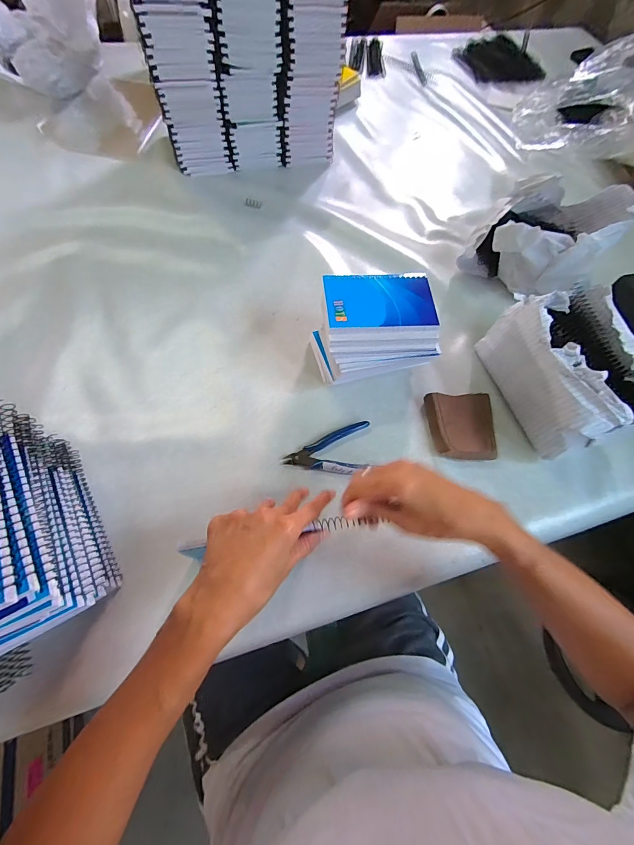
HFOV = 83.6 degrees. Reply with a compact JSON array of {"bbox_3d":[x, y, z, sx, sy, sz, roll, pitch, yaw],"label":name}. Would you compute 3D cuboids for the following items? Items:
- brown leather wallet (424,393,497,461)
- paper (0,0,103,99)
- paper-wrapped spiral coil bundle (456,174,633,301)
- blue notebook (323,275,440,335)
[{"bbox_3d":[0.189,0.005,0.461,0.086,0.017,0.088,1,64,-5],"label":"brown leather wallet"},{"bbox_3d":[-0.535,-0.734,0.684,0.236,0.093,0.233,-17,67,-13],"label":"paper"},{"bbox_3d":[0.354,-0.294,0.554,0.176,0.108,0.188,33,67,12],"label":"paper-wrapped spiral coil bundle"},{"bbox_3d":[0.075,-0.144,0.420,0.127,0.010,0.081,-2,65,-7],"label":"blue notebook"}]

